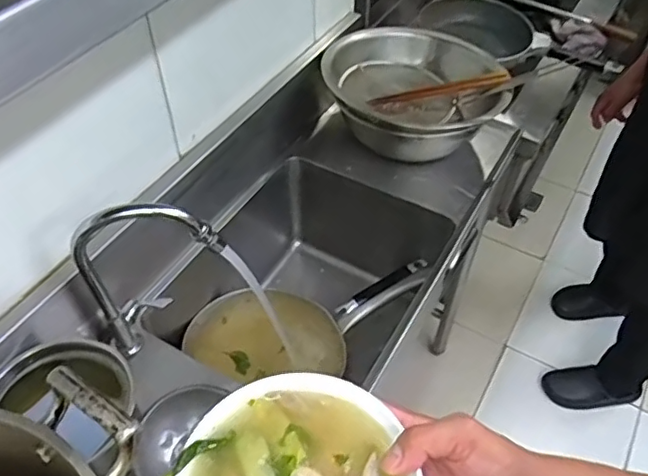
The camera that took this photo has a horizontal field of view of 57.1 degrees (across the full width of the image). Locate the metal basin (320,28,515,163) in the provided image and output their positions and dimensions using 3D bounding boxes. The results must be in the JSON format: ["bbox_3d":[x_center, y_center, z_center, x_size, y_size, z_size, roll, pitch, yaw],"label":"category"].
[{"bbox_3d":[0.181,-0.282,1.211,0.337,0.153,0.337,0,48,0],"label":"metal basin"}]

